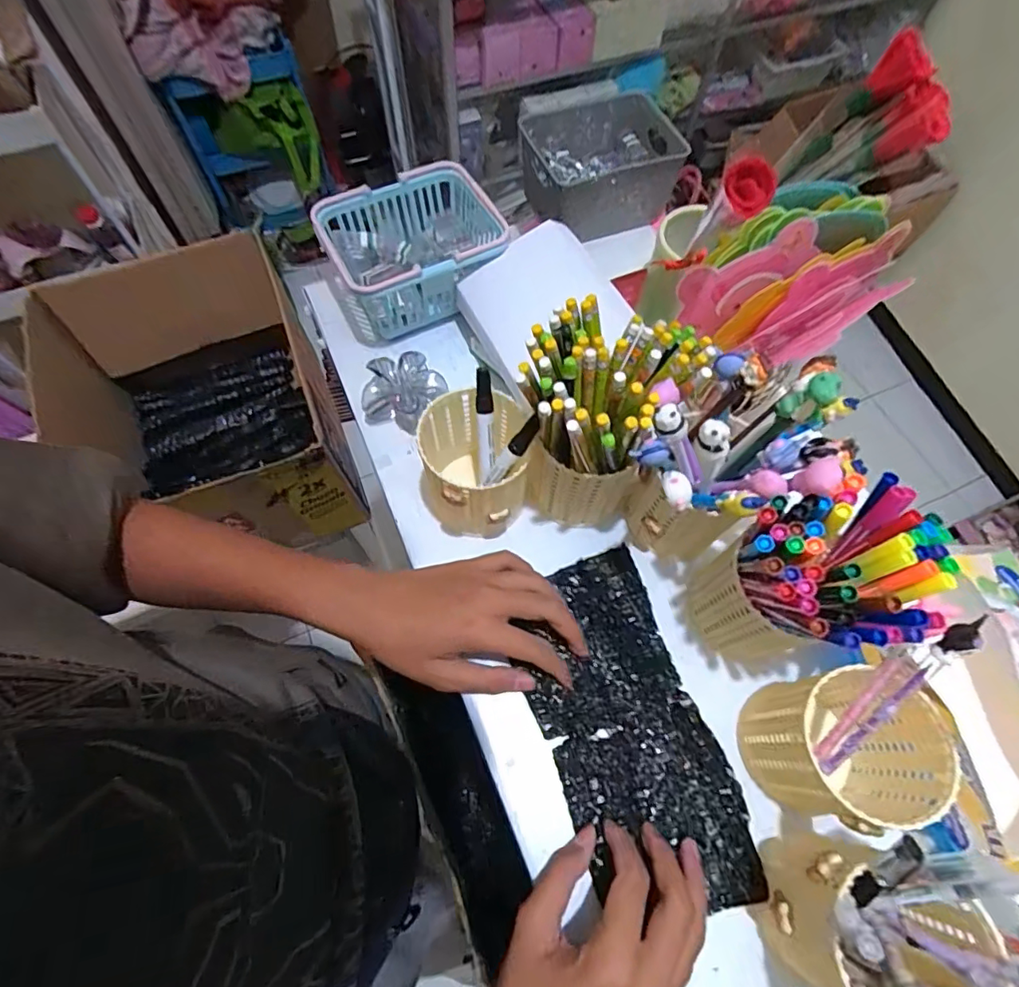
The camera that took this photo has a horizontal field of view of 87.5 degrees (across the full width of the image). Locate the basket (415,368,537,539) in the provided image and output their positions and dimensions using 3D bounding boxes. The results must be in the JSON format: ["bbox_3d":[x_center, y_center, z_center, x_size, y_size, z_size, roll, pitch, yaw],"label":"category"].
[{"bbox_3d":[-0.029,-0.024,0.422,0.091,0.120,0.087,0,65,0],"label":"basket"}]

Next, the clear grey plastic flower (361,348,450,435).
[{"bbox_3d":[-0.102,-0.094,0.493,0.074,0.039,0.063,-41,72,-17],"label":"clear grey plastic flower"}]

